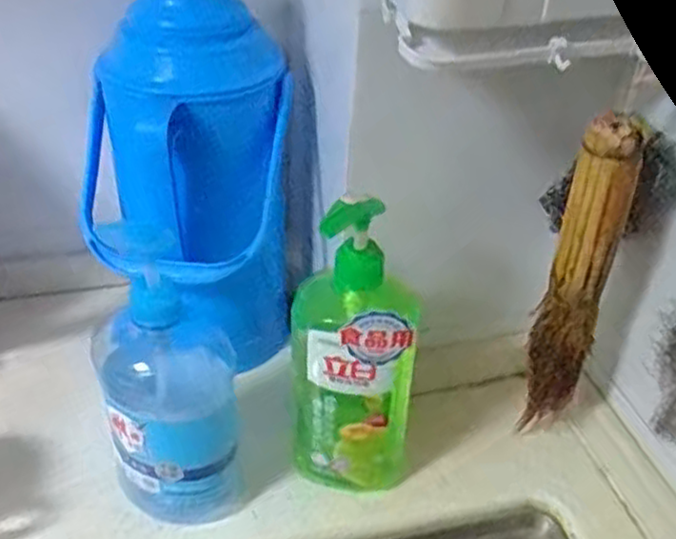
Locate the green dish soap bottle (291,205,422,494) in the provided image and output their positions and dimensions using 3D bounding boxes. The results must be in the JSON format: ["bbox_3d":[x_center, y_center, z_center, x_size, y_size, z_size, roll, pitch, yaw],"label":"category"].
[{"bbox_3d":[0.011,0.071,0.583,0.095,0.266,0.054,10,37,10],"label":"green dish soap bottle"}]

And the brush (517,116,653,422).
[{"bbox_3d":[0.179,0.017,0.569,0.043,0.287,0.035,18,39,20],"label":"brush"}]

